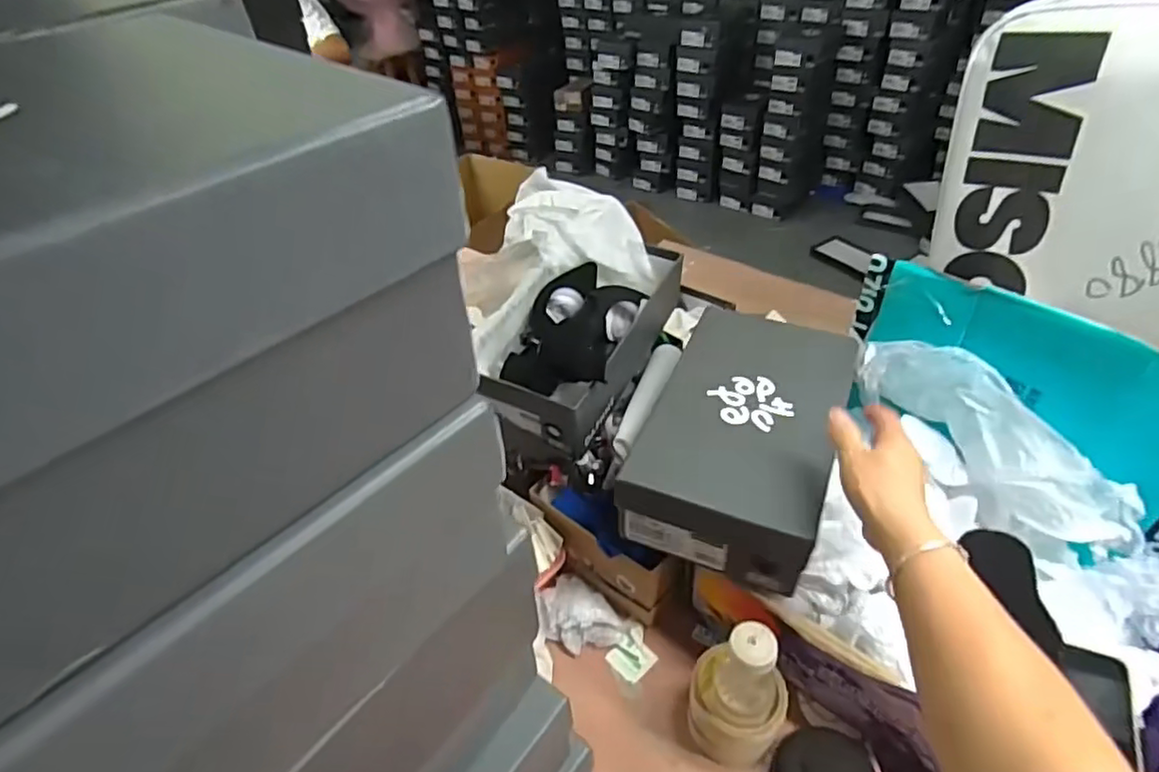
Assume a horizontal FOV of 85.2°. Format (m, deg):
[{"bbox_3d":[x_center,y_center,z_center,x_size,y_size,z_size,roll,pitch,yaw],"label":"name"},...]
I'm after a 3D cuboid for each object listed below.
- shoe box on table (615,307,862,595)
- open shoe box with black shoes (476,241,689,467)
[{"bbox_3d":[0.176,0.053,0.670,0.185,0.095,0.285,16,46,21],"label":"shoe box on table"},{"bbox_3d":[0.008,-0.053,0.806,0.154,0.116,0.300,16,46,21],"label":"open shoe box with black shoes"}]

